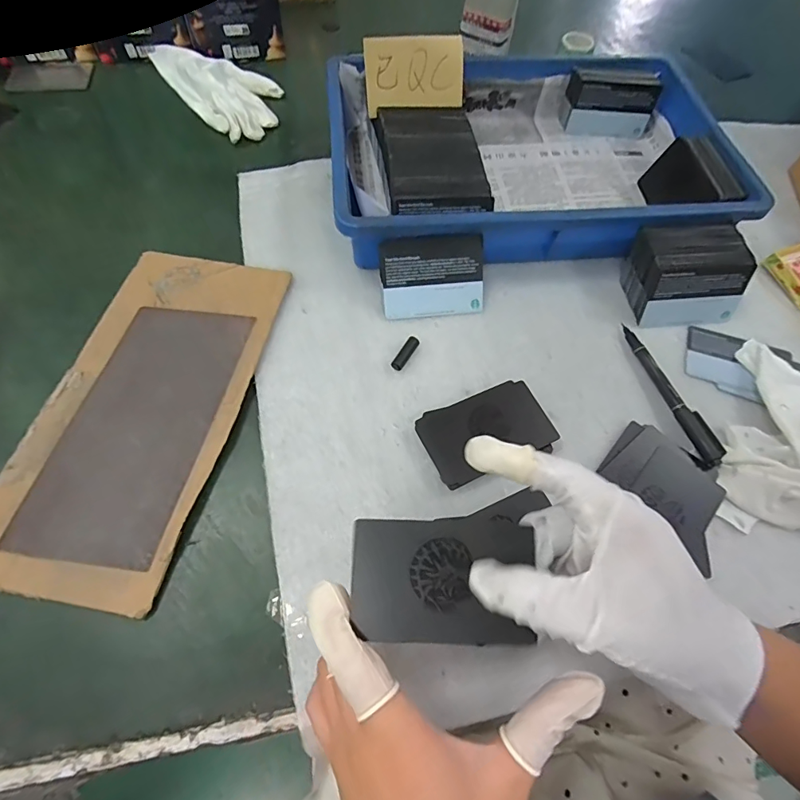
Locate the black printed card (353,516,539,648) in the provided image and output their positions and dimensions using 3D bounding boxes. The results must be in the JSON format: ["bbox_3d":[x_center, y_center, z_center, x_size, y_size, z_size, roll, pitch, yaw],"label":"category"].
[{"bbox_3d":[0.018,0.083,0.212,0.078,0.004,0.052,0,73,1],"label":"black printed card"}]

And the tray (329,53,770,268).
[{"bbox_3d":[0.122,-0.241,0.449,0.368,0.076,0.252,-4,63,-5],"label":"tray"}]

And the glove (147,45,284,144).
[{"bbox_3d":[-0.204,-0.366,0.524,0.095,0.023,0.192,-36,70,-19],"label":"glove"}]

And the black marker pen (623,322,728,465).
[{"bbox_3d":[0.214,-0.009,0.365,0.016,0.012,0.129,-17,65,-11],"label":"black marker pen"}]

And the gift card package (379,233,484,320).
[{"bbox_3d":[0.028,-0.103,0.385,0.085,0.008,0.065,-6,105,-6],"label":"gift card package"}]

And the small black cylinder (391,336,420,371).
[{"bbox_3d":[0.004,-0.037,0.368,0.010,0.010,0.031,33,66,13],"label":"small black cylinder"}]

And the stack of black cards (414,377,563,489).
[{"bbox_3d":[0.063,0.023,0.338,0.091,0.015,0.057,-20,66,-13],"label":"stack of black cards"}]

